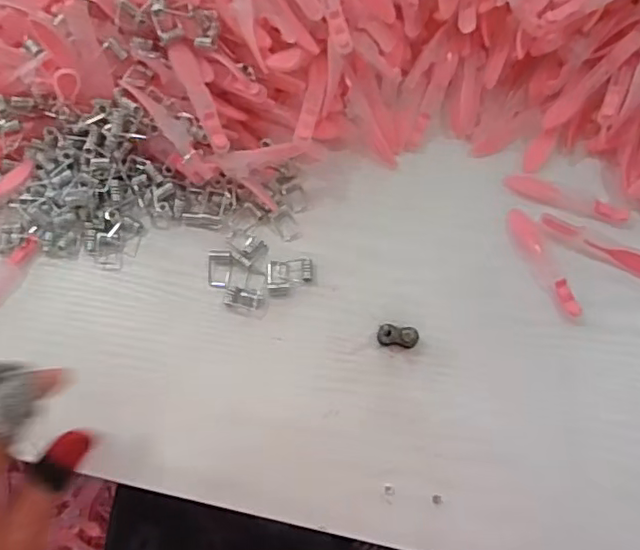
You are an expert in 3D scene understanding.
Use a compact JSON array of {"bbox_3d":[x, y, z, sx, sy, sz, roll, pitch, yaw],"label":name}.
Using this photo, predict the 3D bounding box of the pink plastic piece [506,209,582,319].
[{"bbox_3d":[0.136,-0.008,0.366,0.018,0.004,0.076,-19,70,-6],"label":"pink plastic piece"}]

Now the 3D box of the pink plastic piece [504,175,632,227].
[{"bbox_3d":[0.157,-0.048,0.378,0.075,0.007,0.014,21,71,9],"label":"pink plastic piece"}]

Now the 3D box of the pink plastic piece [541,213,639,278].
[{"bbox_3d":[0.172,-0.017,0.362,0.076,0.008,0.011,28,72,12],"label":"pink plastic piece"}]

